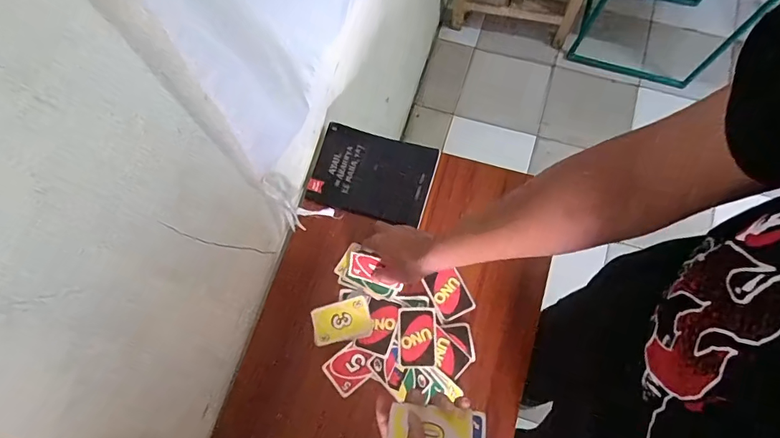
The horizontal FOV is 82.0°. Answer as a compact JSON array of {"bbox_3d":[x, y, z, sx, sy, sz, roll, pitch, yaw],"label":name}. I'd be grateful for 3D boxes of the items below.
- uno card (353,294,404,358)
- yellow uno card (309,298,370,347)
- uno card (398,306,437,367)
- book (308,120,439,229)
[{"bbox_3d":[-0.016,0.158,0.665,0.051,0.004,0.080,17,70,10],"label":"uno card"},{"bbox_3d":[-0.074,0.155,0.669,0.082,0.008,0.055,-11,71,-2],"label":"yellow uno card"},{"bbox_3d":[0.040,0.172,0.656,0.054,0.005,0.084,0,71,2],"label":"uno card"},{"bbox_3d":[-0.028,-0.072,0.730,0.188,0.011,0.137,16,83,5],"label":"book"}]

